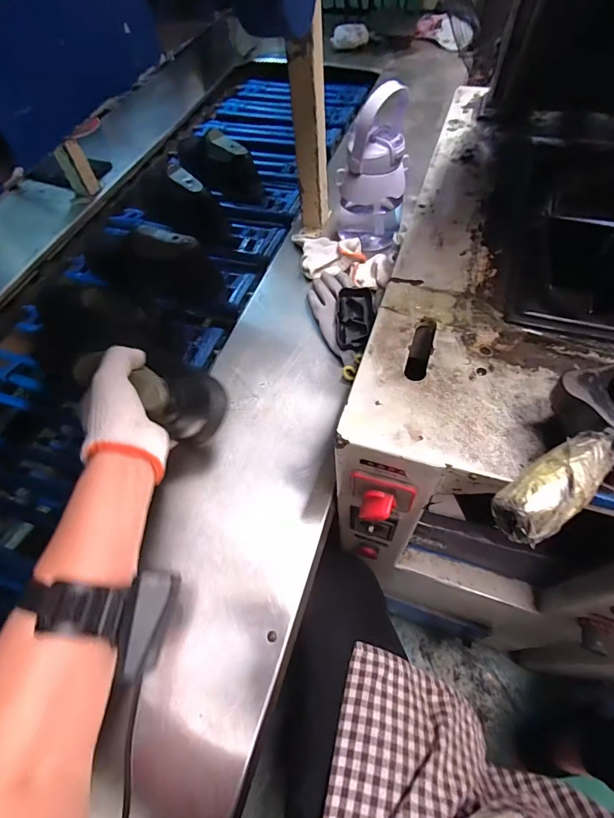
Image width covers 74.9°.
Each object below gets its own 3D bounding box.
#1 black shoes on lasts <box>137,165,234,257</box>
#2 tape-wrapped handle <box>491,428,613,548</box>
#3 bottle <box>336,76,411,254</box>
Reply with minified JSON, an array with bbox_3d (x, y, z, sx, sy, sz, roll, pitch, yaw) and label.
[{"bbox_3d":[-0.258,-0.421,0.794,0.279,0.095,0.086,32,67,22],"label":"black shoes on lasts"},{"bbox_3d":[0.156,0.044,0.245,0.090,0.025,0.034,-32,61,-14],"label":"tape-wrapped handle"},{"bbox_3d":[0.106,-0.370,0.649,0.104,0.247,0.081,7,60,9],"label":"bottle"}]

